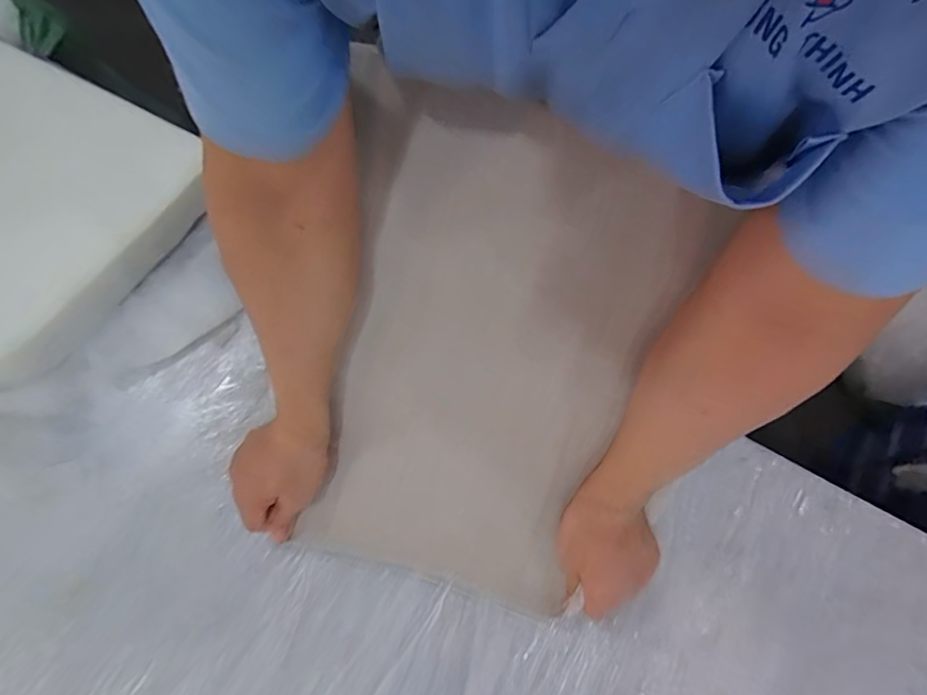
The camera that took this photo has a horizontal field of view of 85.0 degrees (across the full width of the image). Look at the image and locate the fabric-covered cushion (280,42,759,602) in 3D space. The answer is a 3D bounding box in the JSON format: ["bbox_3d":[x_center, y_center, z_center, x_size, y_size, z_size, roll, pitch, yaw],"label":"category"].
[{"bbox_3d":[0.012,0.027,0.443,0.263,0.434,0.036,16,24,2],"label":"fabric-covered cushion"}]

